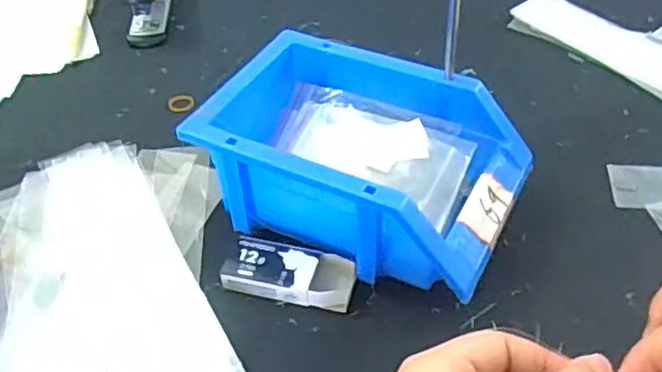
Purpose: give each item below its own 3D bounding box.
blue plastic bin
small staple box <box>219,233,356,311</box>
[{"bbox_3d":[0.021,-0.014,0.407,0.178,0.078,0.120,19,48,20],"label":"blue plastic bin"},{"bbox_3d":[-0.023,0.052,0.387,0.074,0.017,0.032,11,46,13],"label":"small staple box"}]

